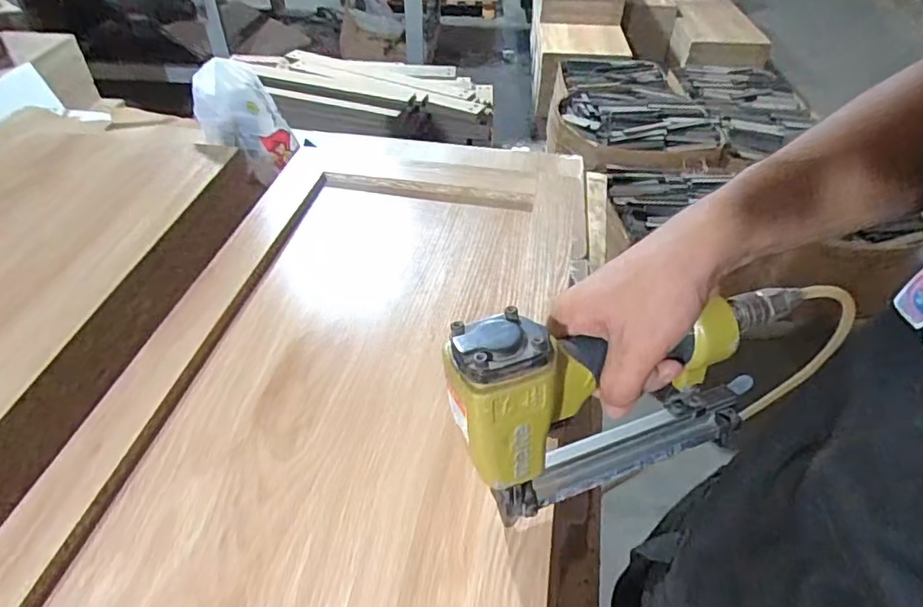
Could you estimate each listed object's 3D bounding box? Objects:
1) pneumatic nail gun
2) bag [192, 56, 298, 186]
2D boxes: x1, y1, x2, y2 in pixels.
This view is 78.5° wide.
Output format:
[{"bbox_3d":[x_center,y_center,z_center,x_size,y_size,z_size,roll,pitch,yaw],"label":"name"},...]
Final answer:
[{"bbox_3d":[0.114,0.054,0.399,0.265,0.145,0.065,-16,47,-17],"label":"pneumatic nail gun"},{"bbox_3d":[-0.357,-0.293,0.947,0.146,0.198,0.067,-16,47,-18],"label":"bag"}]

